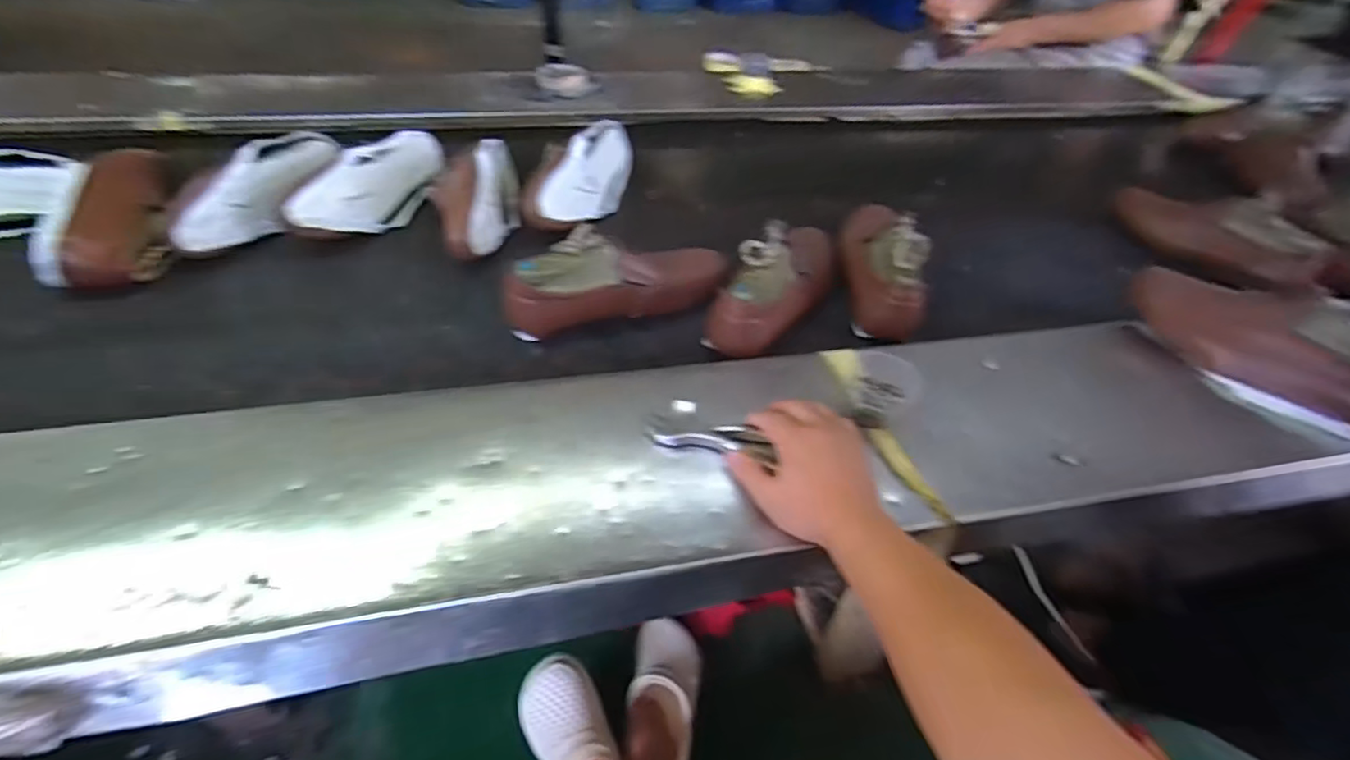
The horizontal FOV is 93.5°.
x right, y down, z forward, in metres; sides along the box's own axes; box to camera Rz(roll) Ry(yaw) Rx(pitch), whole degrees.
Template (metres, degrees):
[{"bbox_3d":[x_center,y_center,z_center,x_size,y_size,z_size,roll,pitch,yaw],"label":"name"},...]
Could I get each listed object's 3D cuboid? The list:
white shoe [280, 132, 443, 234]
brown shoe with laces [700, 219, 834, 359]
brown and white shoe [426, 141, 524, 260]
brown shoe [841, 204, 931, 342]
[{"bbox_3d":[-0.414,-0.271,0.879,0.068,0.083,0.266,15,44,11],"label":"white shoe"},{"bbox_3d":[0.129,-0.135,0.759,0.085,0.099,0.252,24,47,19],"label":"brown shoe with laces"},{"bbox_3d":[-0.274,-0.259,0.873,0.111,0.087,0.250,-8,45,-13],"label":"brown and white shoe"},{"bbox_3d":[0.262,-0.162,0.812,0.074,0.113,0.245,6,43,1],"label":"brown shoe"}]

